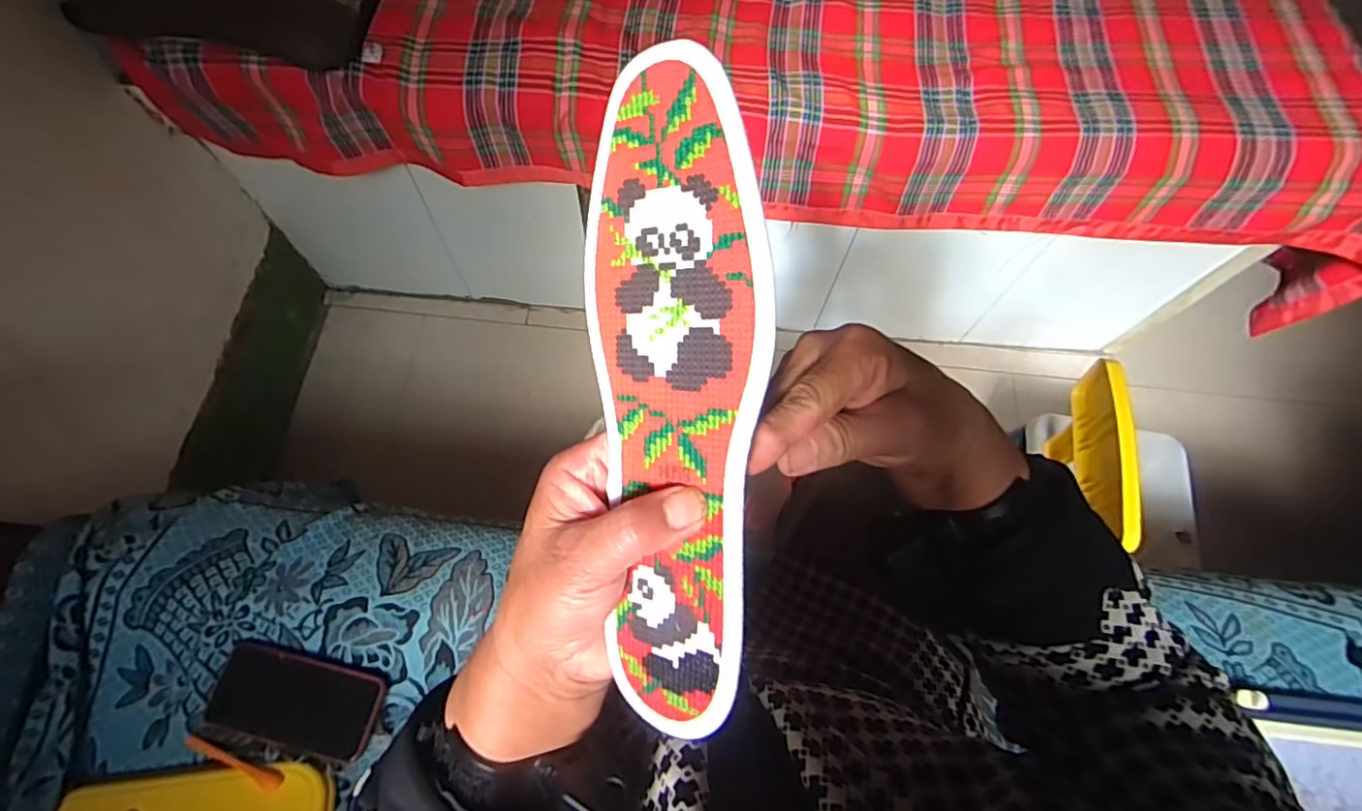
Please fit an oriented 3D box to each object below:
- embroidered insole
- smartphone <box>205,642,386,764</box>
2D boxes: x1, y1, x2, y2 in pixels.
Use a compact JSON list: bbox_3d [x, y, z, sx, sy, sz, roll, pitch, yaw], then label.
[{"bbox_3d":[-0.001,0.000,0.211,0.073,0.006,0.231,-2,95,33],"label":"embroidered insole"},{"bbox_3d":[-0.380,0.292,0.585,0.165,0.012,0.081,10,73,7],"label":"smartphone"}]

